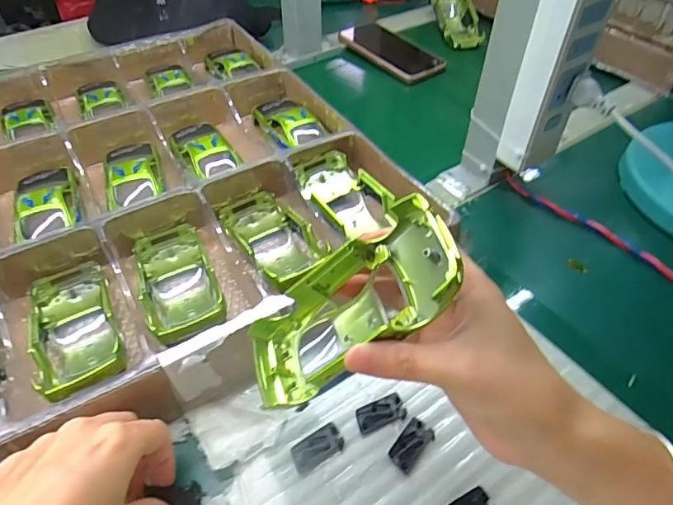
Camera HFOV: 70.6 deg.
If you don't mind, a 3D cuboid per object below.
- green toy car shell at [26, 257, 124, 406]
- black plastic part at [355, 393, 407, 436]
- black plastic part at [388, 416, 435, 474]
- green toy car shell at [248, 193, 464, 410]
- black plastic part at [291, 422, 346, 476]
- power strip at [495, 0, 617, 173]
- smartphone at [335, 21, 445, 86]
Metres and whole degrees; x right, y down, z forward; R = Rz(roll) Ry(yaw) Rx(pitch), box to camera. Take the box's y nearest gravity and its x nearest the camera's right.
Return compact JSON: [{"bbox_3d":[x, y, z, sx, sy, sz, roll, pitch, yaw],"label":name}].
[{"bbox_3d":[-0.181,0.054,0.334,0.053,0.039,0.133,-26,32,-20],"label":"green toy car shell"},{"bbox_3d":[0.029,0.106,0.313,0.032,0.005,0.017,-16,49,-14],"label":"black plastic part"},{"bbox_3d":[0.047,0.120,0.298,0.018,0.004,0.032,36,57,28],"label":"black plastic part"},{"bbox_3d":[0.008,0.032,0.242,0.032,0.127,0.056,23,37,-40],"label":"green toy car shell"},{"bbox_3d":[-0.012,0.121,0.297,0.033,0.004,0.019,-27,53,-23],"label":"black plastic part"},{"bbox_3d":[0.174,-0.155,0.371,0.050,0.192,0.038,-27,53,-23],"label":"power strip"},{"bbox_3d":[0.080,-0.290,0.675,0.081,0.007,0.154,-31,54,-25],"label":"smartphone"}]

